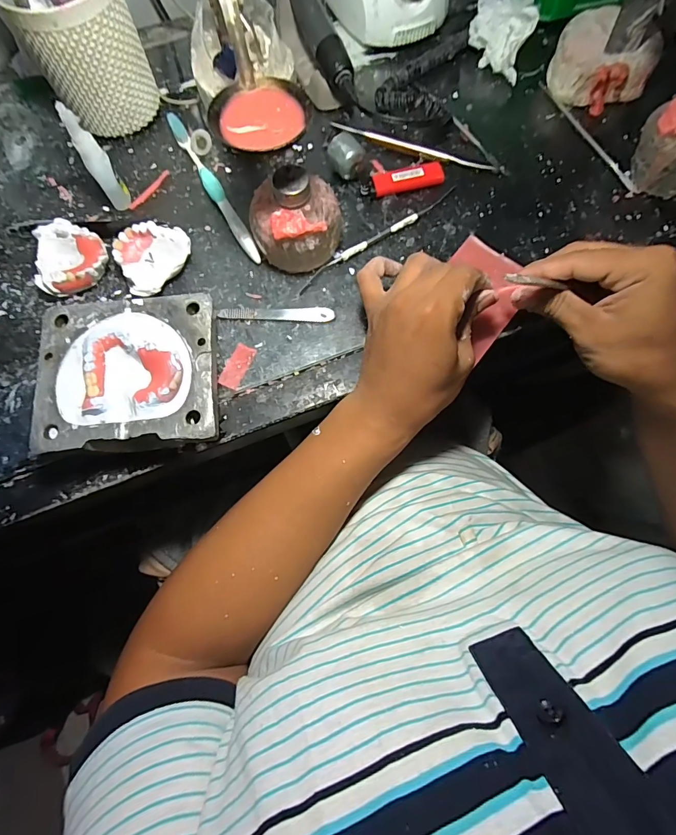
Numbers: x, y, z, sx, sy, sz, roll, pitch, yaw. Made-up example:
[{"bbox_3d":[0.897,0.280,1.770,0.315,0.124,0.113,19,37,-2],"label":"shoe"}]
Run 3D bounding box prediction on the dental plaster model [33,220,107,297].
[{"bbox_3d":[-0.237,-0.138,0.361,0.061,0.027,0.063,40,78,10],"label":"dental plaster model"}]

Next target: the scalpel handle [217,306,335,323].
[{"bbox_3d":[-0.053,-0.091,0.357,0.099,0.004,0.014,2,74,0],"label":"scalpel handle"}]

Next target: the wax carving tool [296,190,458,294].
[{"bbox_3d":[0.037,-0.167,0.380,0.180,0.007,0.013,-35,78,-9],"label":"wax carving tool"}]

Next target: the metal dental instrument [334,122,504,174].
[{"bbox_3d":[0.075,-0.264,0.404,0.167,0.011,0.013,21,75,5],"label":"metal dental instrument"}]

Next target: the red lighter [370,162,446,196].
[{"bbox_3d":[0.067,-0.229,0.395,0.069,0.014,0.021,-13,75,-4],"label":"red lighter"}]

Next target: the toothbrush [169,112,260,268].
[{"bbox_3d":[-0.119,-0.219,0.391,0.015,0.015,0.185,-30,77,-8],"label":"toothbrush"}]

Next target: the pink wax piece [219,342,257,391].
[{"bbox_3d":[-0.084,-0.043,0.344,0.018,0.004,0.039,23,76,6],"label":"pink wax piece"}]

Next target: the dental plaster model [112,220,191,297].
[{"bbox_3d":[-0.160,-0.141,0.363,0.062,0.027,0.057,-28,77,-8],"label":"dental plaster model"}]

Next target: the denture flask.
[{"bbox_3d":[-0.154,-0.031,0.319,0.125,0.043,0.116,-6,75,-2],"label":"denture flask"}]

